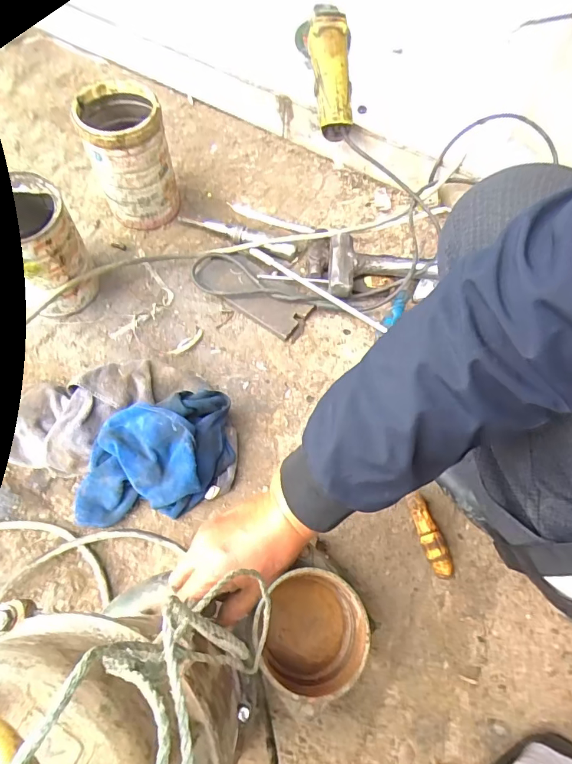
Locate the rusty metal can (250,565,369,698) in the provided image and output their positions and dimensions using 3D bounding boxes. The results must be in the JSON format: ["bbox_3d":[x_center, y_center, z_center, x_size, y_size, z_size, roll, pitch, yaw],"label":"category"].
[{"bbox_3d":[0.021,0.238,0.427,0.092,0.139,0.090,1,65,-2],"label":"rusty metal can"}]

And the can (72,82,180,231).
[{"bbox_3d":[-0.265,-0.384,0.763,0.125,0.187,0.143,-15,65,-9],"label":"can"}]

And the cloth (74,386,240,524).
[{"bbox_3d":[-0.176,0.094,0.580,0.202,0.106,0.146,-5,64,-5],"label":"cloth"}]

